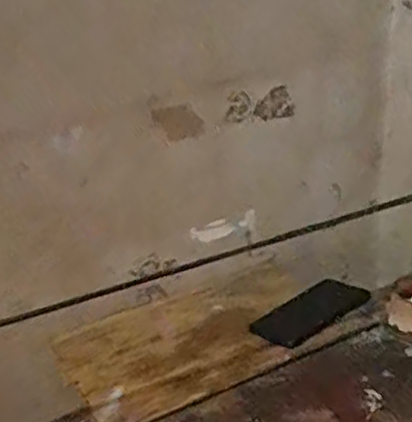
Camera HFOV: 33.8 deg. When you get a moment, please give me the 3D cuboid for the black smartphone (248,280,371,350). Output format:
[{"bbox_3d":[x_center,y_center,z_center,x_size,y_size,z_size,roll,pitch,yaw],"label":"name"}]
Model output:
[{"bbox_3d":[0.133,0.128,0.871,0.161,0.013,0.079,-21,29,-34],"label":"black smartphone"}]

